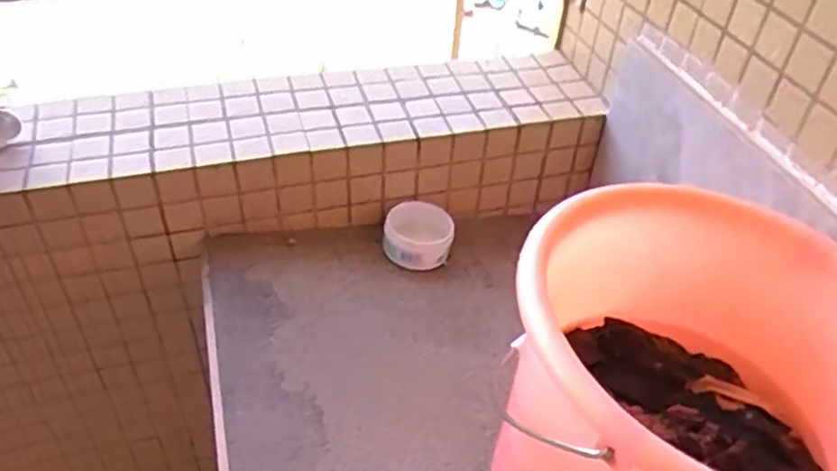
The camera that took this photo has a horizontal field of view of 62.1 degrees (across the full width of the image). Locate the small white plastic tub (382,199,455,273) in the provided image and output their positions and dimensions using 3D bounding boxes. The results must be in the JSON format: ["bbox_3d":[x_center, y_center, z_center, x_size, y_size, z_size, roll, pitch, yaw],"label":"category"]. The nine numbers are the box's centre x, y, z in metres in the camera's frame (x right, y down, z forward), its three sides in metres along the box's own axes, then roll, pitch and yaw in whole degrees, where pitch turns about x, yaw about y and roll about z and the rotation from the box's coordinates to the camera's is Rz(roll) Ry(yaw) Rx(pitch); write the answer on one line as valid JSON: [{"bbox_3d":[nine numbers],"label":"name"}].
[{"bbox_3d":[-0.001,0.002,0.991,0.094,0.061,0.087,2,42,-2],"label":"small white plastic tub"}]

